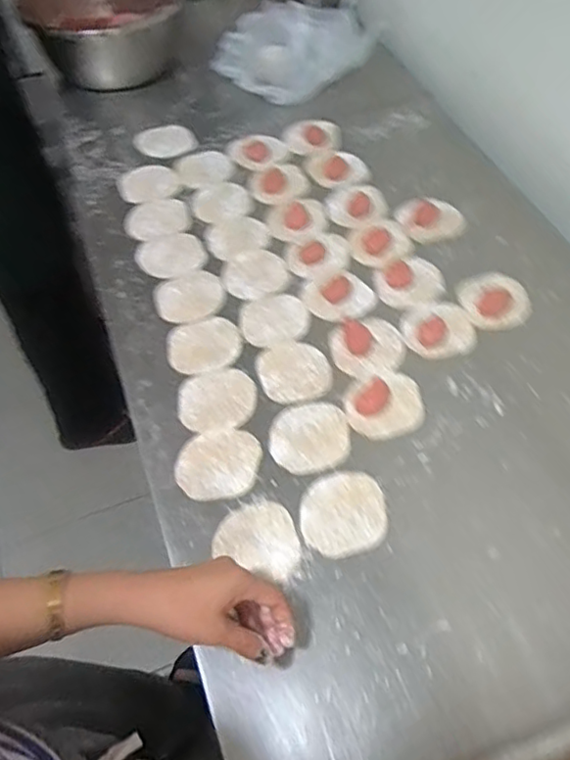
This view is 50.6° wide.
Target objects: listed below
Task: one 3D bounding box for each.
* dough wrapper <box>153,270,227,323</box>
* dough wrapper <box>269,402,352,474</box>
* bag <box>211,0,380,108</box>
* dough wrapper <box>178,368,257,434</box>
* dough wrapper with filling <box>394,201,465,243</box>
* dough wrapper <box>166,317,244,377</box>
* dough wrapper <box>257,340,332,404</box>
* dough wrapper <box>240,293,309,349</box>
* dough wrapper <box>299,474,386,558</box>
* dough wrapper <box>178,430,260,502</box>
[{"bbox_3d":[-0.122,-0.109,0.776,0.088,0.005,0.082,-1,56,2],"label":"dough wrapper"},{"bbox_3d":[0.028,0.061,0.654,0.083,0.004,0.087,-1,56,2],"label":"dough wrapper"},{"bbox_3d":[0.029,-0.571,1.033,0.273,0.096,0.152,-23,58,-12],"label":"bag"},{"bbox_3d":[-0.078,0.021,0.691,0.086,0.004,0.080,-9,56,-3],"label":"dough wrapper"},{"bbox_3d":[0.206,-0.228,0.856,0.090,0.009,0.082,-1,56,2],"label":"dough wrapper with filling"},{"bbox_3d":[-0.099,-0.044,0.739,0.089,0.005,0.080,-17,57,-9],"label":"dough wrapper"},{"bbox_3d":[0.011,-0.011,0.715,0.080,0.004,0.085,-1,56,2],"label":"dough wrapper"},{"bbox_3d":[-0.014,-0.078,0.774,0.085,0.004,0.085,-3,53,4],"label":"dough wrapper"},{"bbox_3d":[0.057,0.132,0.600,0.083,0.004,0.084,-1,56,2],"label":"dough wrapper"},{"bbox_3d":[-0.070,0.088,0.638,0.085,0.004,0.079,-1,56,2],"label":"dough wrapper"}]

